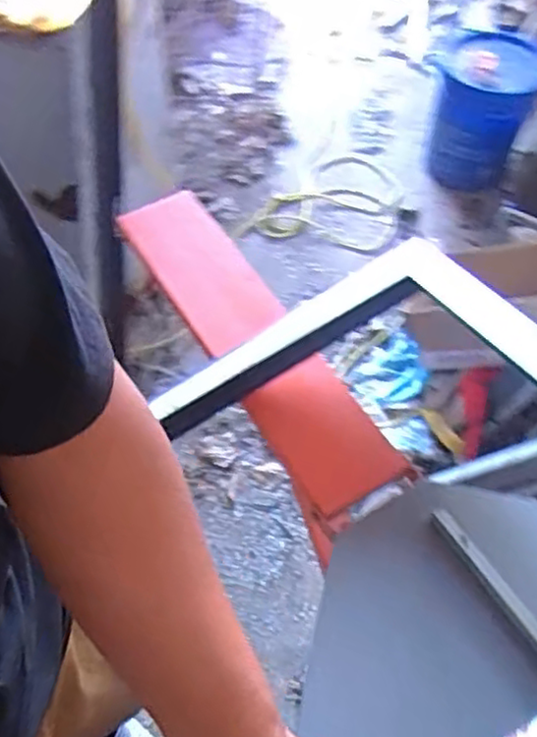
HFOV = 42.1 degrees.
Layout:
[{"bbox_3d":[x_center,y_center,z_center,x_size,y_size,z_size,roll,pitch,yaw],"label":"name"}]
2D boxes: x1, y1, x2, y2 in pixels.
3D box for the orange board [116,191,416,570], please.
[{"bbox_3d":[-0.025,-0.042,0.916,0.130,0.033,0.553,-25,60,-16],"label":"orange board"}]

